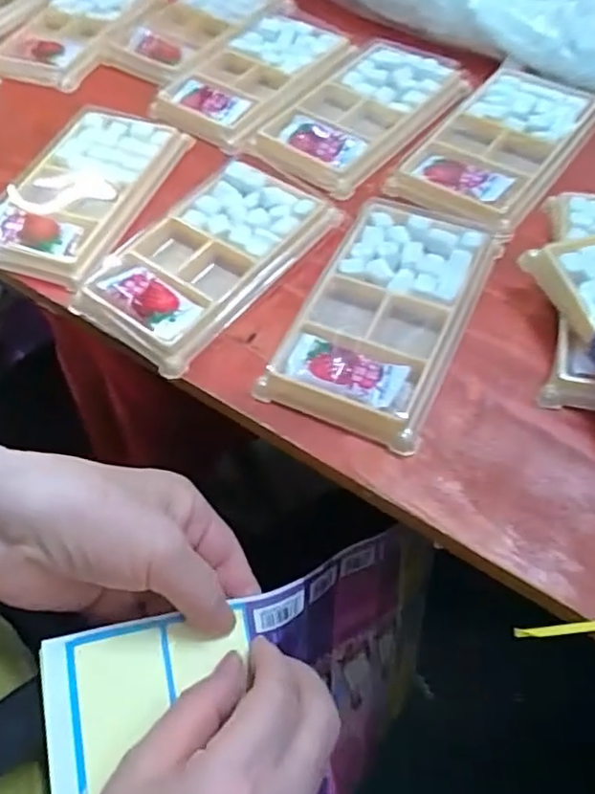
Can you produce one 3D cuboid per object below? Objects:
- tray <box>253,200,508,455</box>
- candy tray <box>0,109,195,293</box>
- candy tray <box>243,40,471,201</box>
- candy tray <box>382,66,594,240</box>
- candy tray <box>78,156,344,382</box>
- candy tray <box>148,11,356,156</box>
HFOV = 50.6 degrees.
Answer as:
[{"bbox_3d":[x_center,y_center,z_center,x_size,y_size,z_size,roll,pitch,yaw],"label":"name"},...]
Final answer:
[{"bbox_3d":[0.045,-0.044,0.314,0.077,0.012,0.136,21,63,16],"label":"tray"},{"bbox_3d":[-0.129,-0.127,0.377,0.091,0.013,0.135,18,62,15],"label":"candy tray"},{"bbox_3d":[0.041,-0.183,0.402,0.086,0.011,0.137,36,68,23],"label":"candy tray"},{"bbox_3d":[0.120,-0.148,0.375,0.075,0.013,0.141,34,67,22],"label":"candy tray"},{"bbox_3d":[-0.049,-0.078,0.341,0.081,0.010,0.132,31,66,21],"label":"candy tray"},{"bbox_3d":[-0.029,-0.222,0.436,0.084,0.014,0.136,34,67,22],"label":"candy tray"}]

